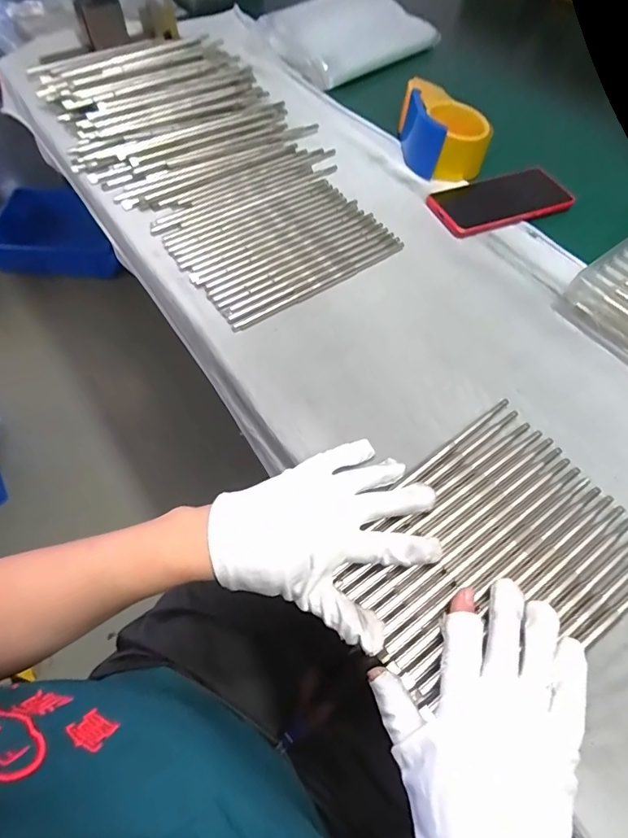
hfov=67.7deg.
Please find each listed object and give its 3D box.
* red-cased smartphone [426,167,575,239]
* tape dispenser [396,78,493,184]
[{"bbox_3d":[0.216,-0.257,0.551,0.159,0.013,0.082,-18,61,-12],"label":"red-cased smartphone"},{"bbox_3d":[0.163,-0.366,0.593,0.092,0.061,0.119,-5,59,-4],"label":"tape dispenser"}]

